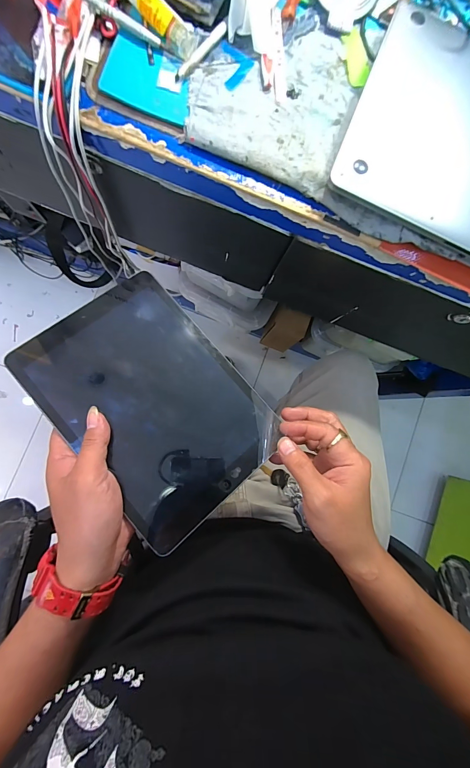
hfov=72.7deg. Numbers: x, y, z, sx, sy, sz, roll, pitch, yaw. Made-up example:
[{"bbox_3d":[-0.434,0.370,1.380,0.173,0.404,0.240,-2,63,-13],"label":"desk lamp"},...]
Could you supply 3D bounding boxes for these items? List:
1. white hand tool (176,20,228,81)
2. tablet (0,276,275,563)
[{"bbox_3d":[-0.033,-0.314,0.301,0.009,0.007,0.075,38,83,-3],"label":"white hand tool"},{"bbox_3d":[-0.080,0.012,0.311,0.164,0.012,0.233,-40,84,-17],"label":"tablet"}]

